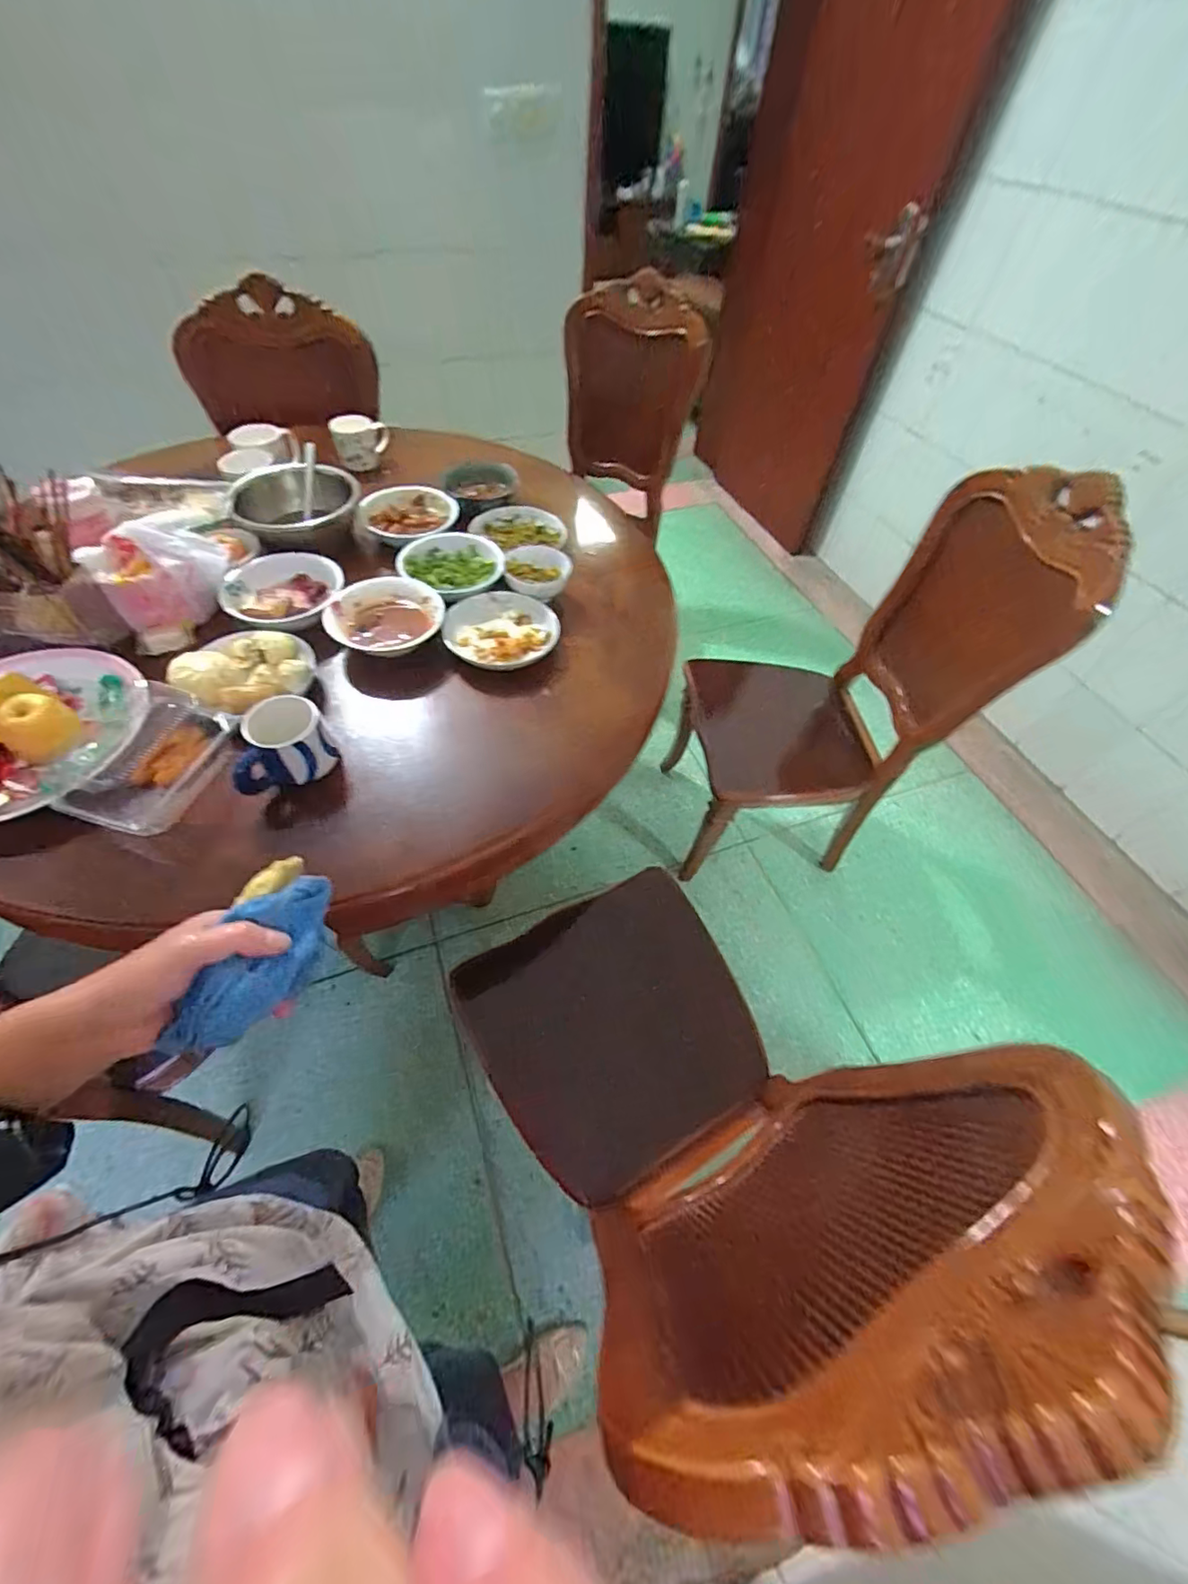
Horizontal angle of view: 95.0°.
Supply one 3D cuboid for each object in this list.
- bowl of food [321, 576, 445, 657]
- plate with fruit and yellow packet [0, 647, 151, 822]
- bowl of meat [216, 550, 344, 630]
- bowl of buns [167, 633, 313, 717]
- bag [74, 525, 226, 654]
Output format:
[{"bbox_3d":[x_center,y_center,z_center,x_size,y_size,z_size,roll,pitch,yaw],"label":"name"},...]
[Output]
[{"bbox_3d":[-0.324,-0.274,0.847,0.170,0.049,0.136,-12,56,-11],"label":"bowl of food"},{"bbox_3d":[-0.729,-0.090,0.675,0.259,0.076,0.282,2,55,-2],"label":"plate with fruit and yellow packet"},{"bbox_3d":[-0.483,-0.307,0.848,0.159,0.047,0.162,2,55,-2],"label":"bowl of meat"},{"bbox_3d":[-0.474,-0.171,0.750,0.155,0.048,0.160,2,55,-2],"label":"bowl of buns"},{"bbox_3d":[-0.617,-0.310,0.775,0.165,0.100,0.109,-21,59,-17],"label":"bag"}]

